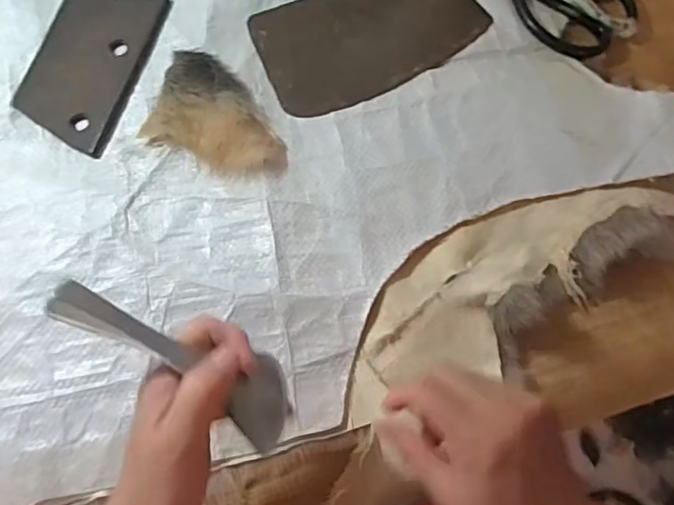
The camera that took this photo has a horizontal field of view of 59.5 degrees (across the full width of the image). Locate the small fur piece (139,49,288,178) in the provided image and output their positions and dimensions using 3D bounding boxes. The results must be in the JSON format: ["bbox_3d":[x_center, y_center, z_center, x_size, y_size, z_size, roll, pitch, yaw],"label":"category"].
[{"bbox_3d":[-0.099,-0.119,0.508,0.138,0.020,0.092,25,72,10],"label":"small fur piece"}]

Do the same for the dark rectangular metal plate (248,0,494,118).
[{"bbox_3d":[0.030,-0.206,0.549,0.204,0.009,0.130,-26,72,-8],"label":"dark rectangular metal plate"}]

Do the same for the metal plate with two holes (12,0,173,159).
[{"bbox_3d":[-0.225,-0.174,0.536,0.095,0.009,0.167,15,71,6],"label":"metal plate with two holes"}]

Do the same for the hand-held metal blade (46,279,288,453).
[{"bbox_3d":[-0.089,0.059,0.322,0.138,0.068,0.018,28,108,-9],"label":"hand-held metal blade"}]

